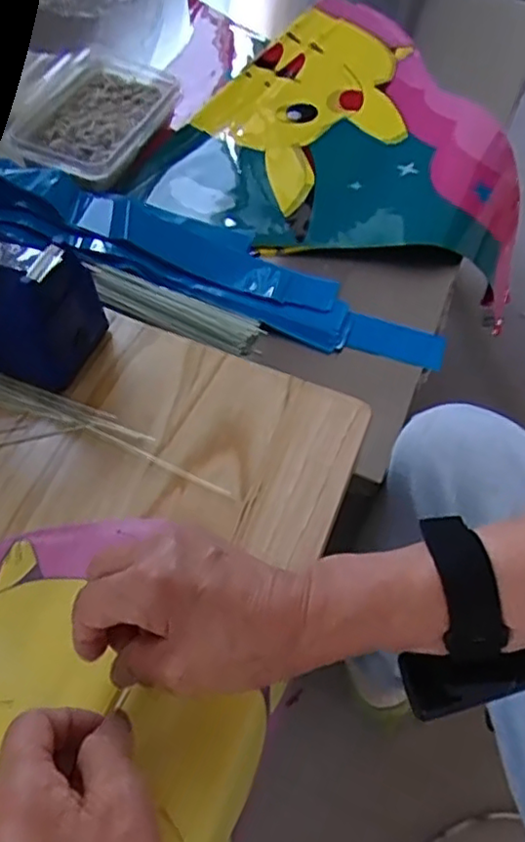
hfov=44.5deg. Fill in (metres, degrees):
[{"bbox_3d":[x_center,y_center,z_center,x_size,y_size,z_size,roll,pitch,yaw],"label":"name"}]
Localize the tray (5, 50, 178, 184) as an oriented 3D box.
[{"bbox_3d":[-0.172,-0.317,0.664,0.120,0.027,0.190,21,59,9],"label":"tray"}]

